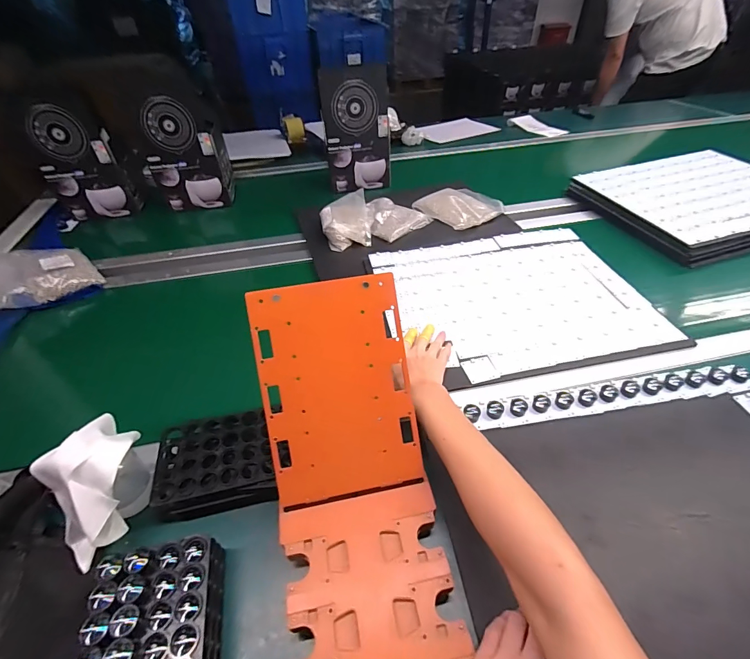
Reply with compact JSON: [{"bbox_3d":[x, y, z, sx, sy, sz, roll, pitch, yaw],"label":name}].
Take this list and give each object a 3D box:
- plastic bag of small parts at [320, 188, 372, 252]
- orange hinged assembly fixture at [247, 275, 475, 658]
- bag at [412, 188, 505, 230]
[{"bbox_3d":[-0.069,-0.258,0.879,0.115,0.045,0.170,-9,45,-4],"label":"plastic bag of small parts"},{"bbox_3d":[-0.023,0.162,0.371,0.156,0.104,0.420,-9,72,-4],"label":"orange hinged assembly fixture"},{"bbox_3d":[0.202,-0.307,0.916,0.155,0.022,0.177,-33,51,-25],"label":"bag"}]

